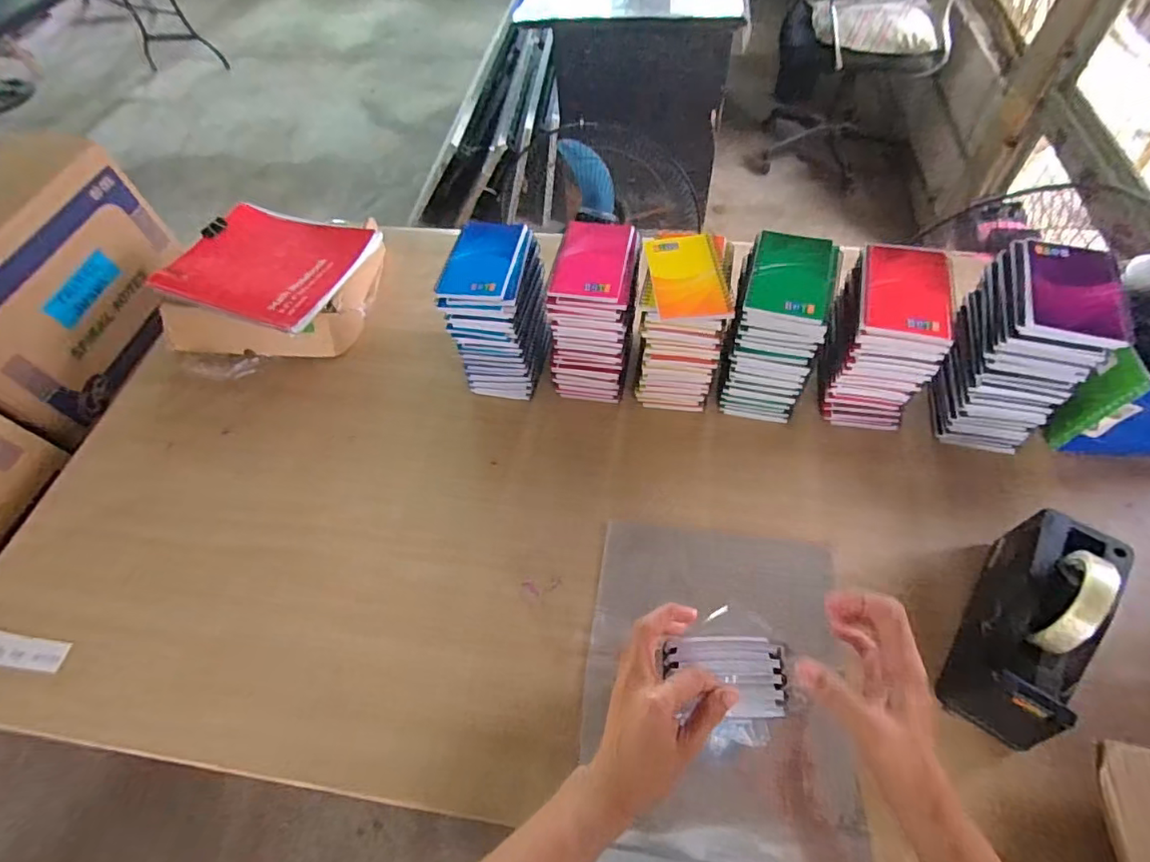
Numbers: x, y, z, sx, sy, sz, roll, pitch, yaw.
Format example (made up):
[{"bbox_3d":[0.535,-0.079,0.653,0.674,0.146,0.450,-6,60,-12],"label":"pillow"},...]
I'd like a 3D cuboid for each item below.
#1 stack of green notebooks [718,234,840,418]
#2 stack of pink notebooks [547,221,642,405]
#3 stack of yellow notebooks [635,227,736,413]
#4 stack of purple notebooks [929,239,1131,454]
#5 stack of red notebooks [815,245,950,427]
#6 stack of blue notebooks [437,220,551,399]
[{"bbox_3d":[0.244,-0.122,0.665,0.101,0.189,0.131,10,58,11],"label":"stack of green notebooks"},{"bbox_3d":[0.029,-0.150,0.700,0.098,0.170,0.147,8,58,10],"label":"stack of pink notebooks"},{"bbox_3d":[0.134,-0.134,0.681,0.099,0.183,0.130,5,57,8],"label":"stack of yellow notebooks"},{"bbox_3d":[0.503,-0.094,0.632,0.102,0.200,0.138,9,58,11],"label":"stack of purple notebooks"},{"bbox_3d":[0.363,-0.101,0.644,0.100,0.186,0.123,11,58,12],"label":"stack of red notebooks"},{"bbox_3d":[-0.098,-0.151,0.712,0.104,0.180,0.141,5,57,8],"label":"stack of blue notebooks"}]

